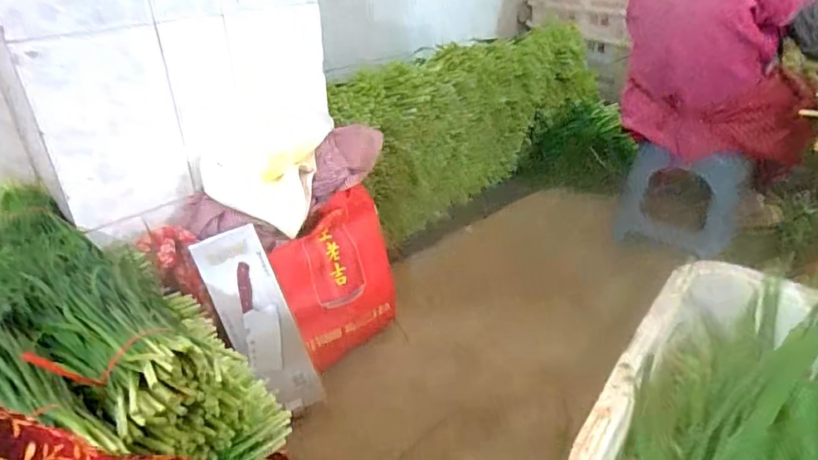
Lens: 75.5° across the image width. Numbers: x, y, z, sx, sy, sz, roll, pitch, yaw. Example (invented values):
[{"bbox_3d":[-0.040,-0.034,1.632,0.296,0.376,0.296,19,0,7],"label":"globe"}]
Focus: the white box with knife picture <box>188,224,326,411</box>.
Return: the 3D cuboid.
[{"bbox_3d":[-0.251,0.154,0.883,0.108,0.314,0.017,-23,2,-9],"label":"white box with knife picture"}]

